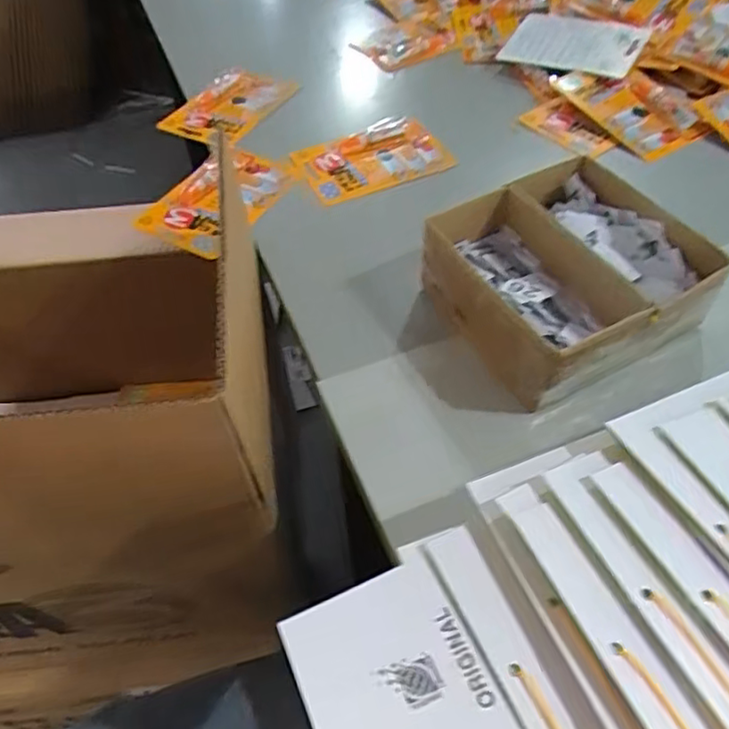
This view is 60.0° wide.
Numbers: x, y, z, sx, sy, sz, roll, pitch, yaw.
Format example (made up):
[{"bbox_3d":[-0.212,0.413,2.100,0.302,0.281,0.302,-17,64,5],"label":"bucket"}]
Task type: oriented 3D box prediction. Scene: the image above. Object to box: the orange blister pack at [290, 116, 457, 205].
[{"bbox_3d":[0.012,-0.218,0.666,0.153,0.032,0.082,-18,52,-12],"label":"orange blister pack"}]

